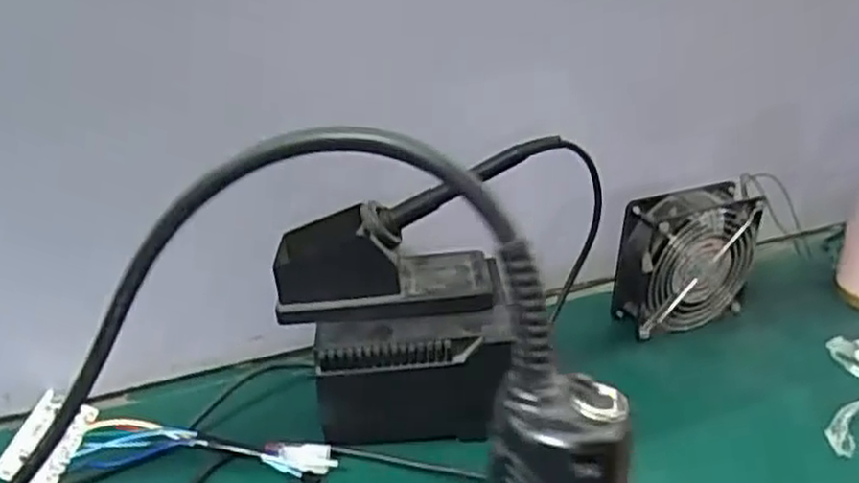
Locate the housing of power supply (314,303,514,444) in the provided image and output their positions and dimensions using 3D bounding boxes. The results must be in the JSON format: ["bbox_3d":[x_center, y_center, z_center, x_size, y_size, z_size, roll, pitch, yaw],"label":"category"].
[{"bbox_3d":[-0.012,0.098,0.535,0.132,0.086,0.046,1,29,-4],"label":"housing of power supply"}]

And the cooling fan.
[{"bbox_3d":[0.223,0.014,0.663,0.121,0.111,0.049,-9,31,-20],"label":"cooling fan"}]

